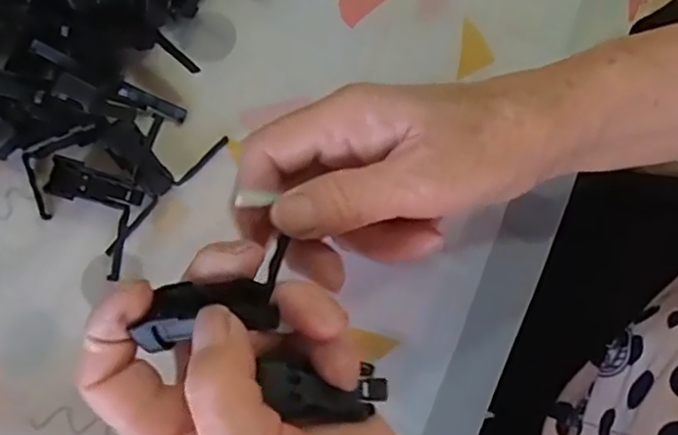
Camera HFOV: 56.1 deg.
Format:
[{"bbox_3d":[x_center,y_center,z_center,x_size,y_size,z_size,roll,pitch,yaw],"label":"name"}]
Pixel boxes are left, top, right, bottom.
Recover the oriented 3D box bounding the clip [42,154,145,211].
[{"bbox_3d":[-0.126,-0.015,0.327,0.047,0.013,0.021,19,75,6],"label":"clip"}]

